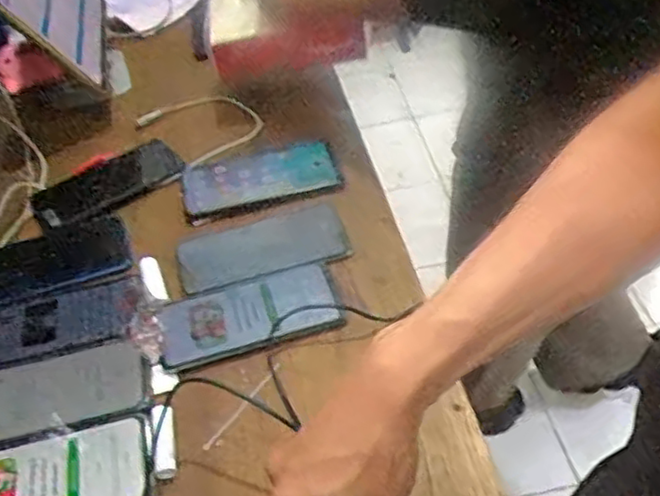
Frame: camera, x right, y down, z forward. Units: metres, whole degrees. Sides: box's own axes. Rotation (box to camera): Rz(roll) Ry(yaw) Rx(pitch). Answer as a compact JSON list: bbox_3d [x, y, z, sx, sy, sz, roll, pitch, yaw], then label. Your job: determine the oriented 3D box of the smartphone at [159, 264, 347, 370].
[{"bbox_3d":[-0.074,0.056,0.632,0.157,0.013,0.077,-17,46,-7],"label":"smartphone"}]

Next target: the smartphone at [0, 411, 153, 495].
[{"bbox_3d":[-0.219,0.179,0.542,0.159,0.014,0.075,-15,46,-5],"label":"smartphone"}]

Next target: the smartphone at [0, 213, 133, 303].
[{"bbox_3d":[-0.290,0.013,0.731,0.157,0.011,0.093,-15,43,-16],"label":"smartphone"}]

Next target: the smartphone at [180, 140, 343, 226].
[{"bbox_3d":[-0.077,-0.080,0.772,0.169,0.008,0.088,-15,46,-6],"label":"smartphone"}]

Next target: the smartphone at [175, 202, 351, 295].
[{"bbox_3d":[-0.068,-0.004,0.700,0.164,0.005,0.082,-16,46,-6],"label":"smartphone"}]

